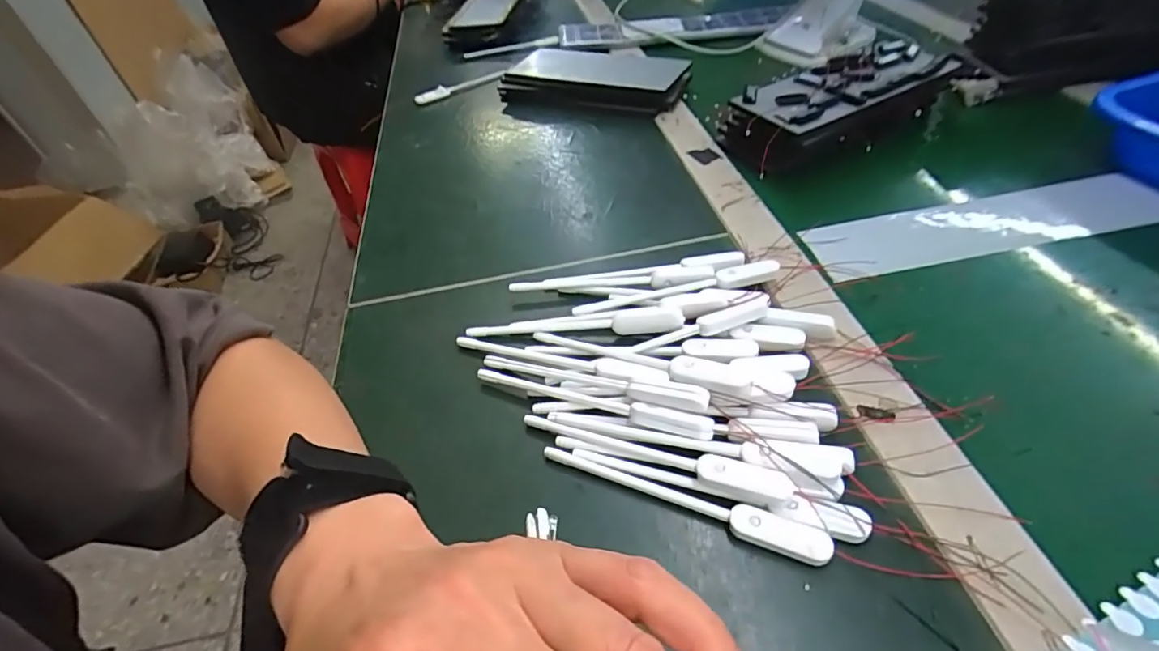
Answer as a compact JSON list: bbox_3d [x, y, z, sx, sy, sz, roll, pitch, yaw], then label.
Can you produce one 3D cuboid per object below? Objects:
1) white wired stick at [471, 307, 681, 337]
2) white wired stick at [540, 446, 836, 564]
[{"bbox_3d":[-0.005,-0.003,0.346,0.141,0.015,0.014,0,46,9],"label":"white wired stick"},{"bbox_3d":[0.048,0.084,0.262,0.143,0.008,0.014,14,50,21],"label":"white wired stick"}]

